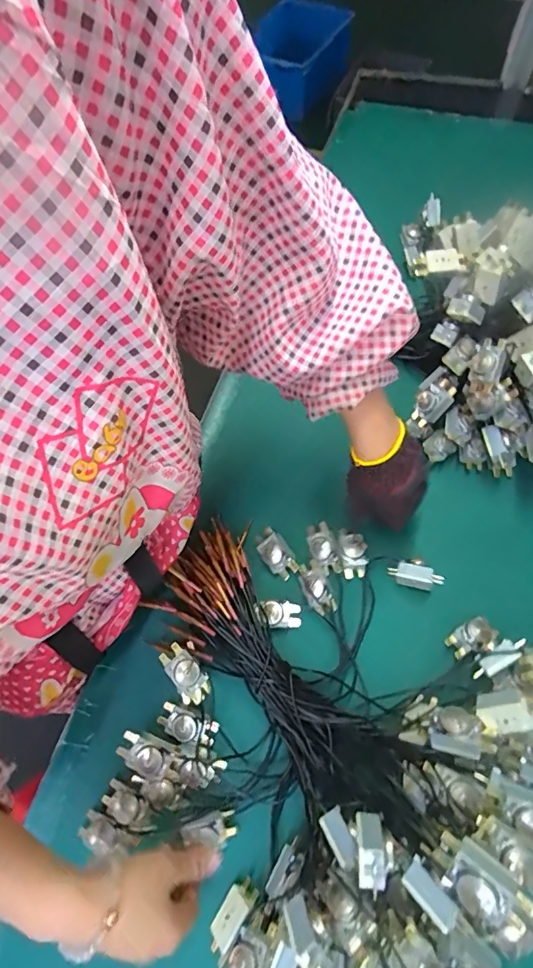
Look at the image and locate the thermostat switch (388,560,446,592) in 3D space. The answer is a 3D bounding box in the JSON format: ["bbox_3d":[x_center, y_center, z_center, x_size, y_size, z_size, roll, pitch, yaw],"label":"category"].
[{"bbox_3d":[0.166,0.101,0.517,0.057,0.028,0.028,13,67,8],"label":"thermostat switch"}]

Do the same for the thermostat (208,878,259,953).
[{"bbox_3d":[-0.028,0.378,0.405,0.026,0.020,0.053,8,48,46],"label":"thermostat"}]

